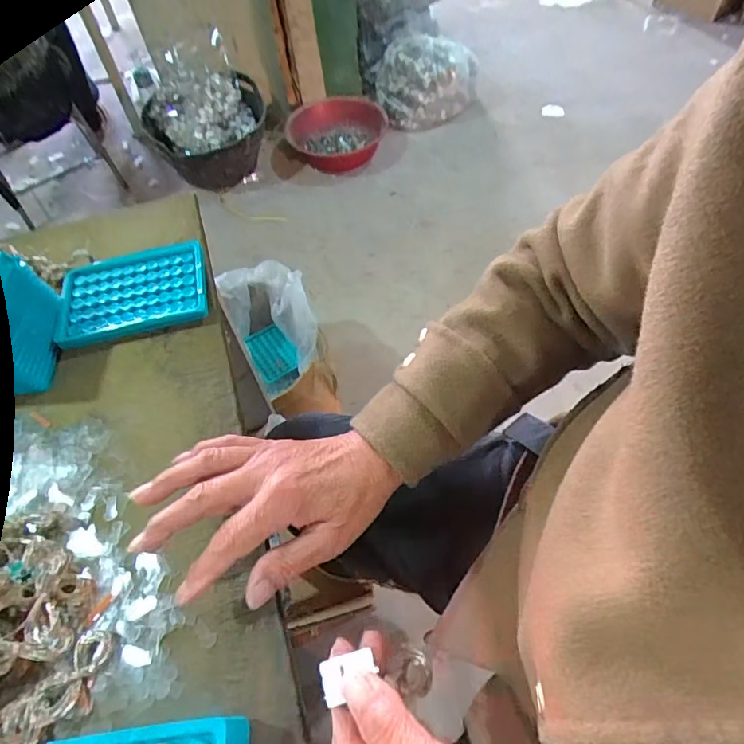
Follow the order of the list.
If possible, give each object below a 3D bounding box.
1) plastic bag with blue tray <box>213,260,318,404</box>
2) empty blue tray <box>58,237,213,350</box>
[{"bbox_3d":[-0.211,-0.102,1.014,0.156,0.184,0.233,-25,58,-13],"label":"plastic bag with blue tray"},{"bbox_3d":[-0.225,-0.076,0.461,0.132,0.019,0.097,-14,56,-6],"label":"empty blue tray"}]

